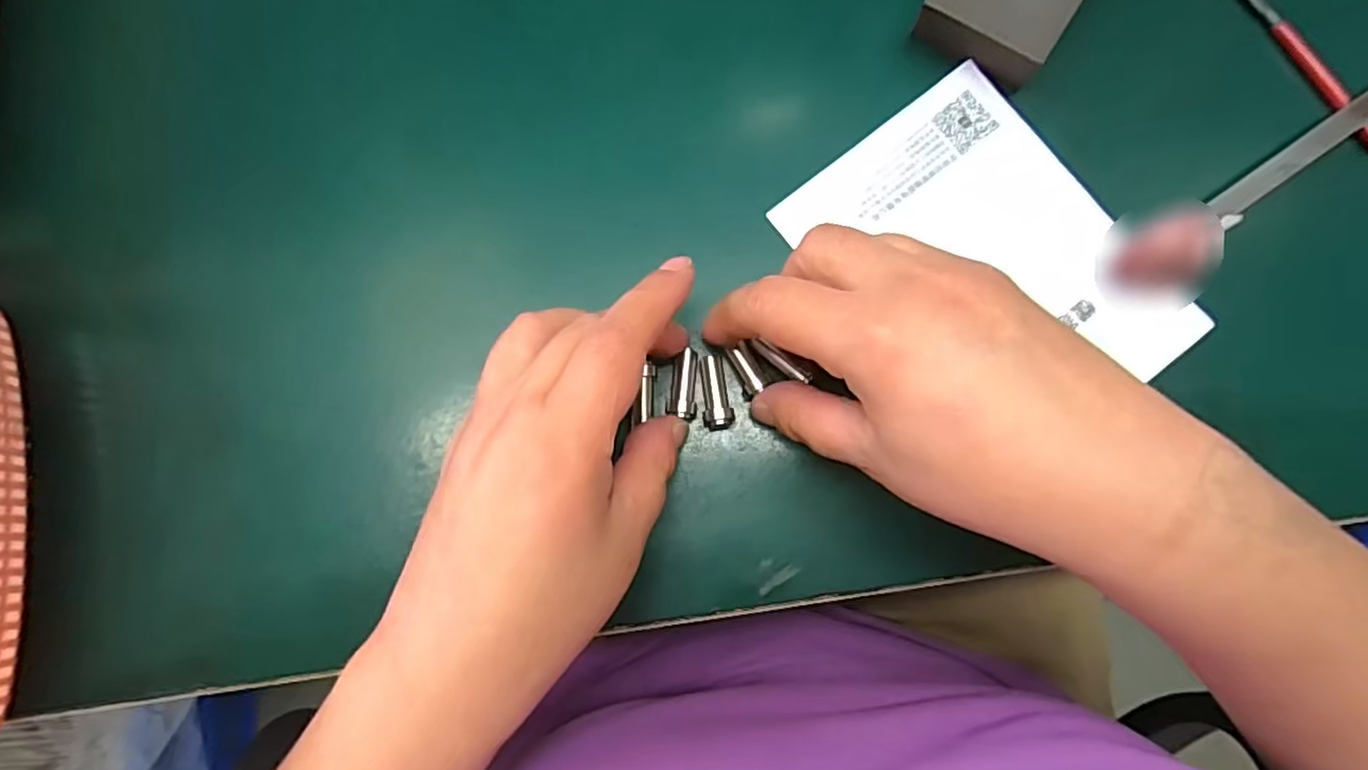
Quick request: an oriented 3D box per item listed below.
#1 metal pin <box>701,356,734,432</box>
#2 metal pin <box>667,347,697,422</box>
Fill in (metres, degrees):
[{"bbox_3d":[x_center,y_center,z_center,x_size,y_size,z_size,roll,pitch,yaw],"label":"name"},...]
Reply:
[{"bbox_3d":[0.012,0.003,0.248,0.011,0.010,0.028,-4,83,0],"label":"metal pin"},{"bbox_3d":[0.000,0.000,0.248,0.010,0.007,0.026,7,80,1],"label":"metal pin"}]

